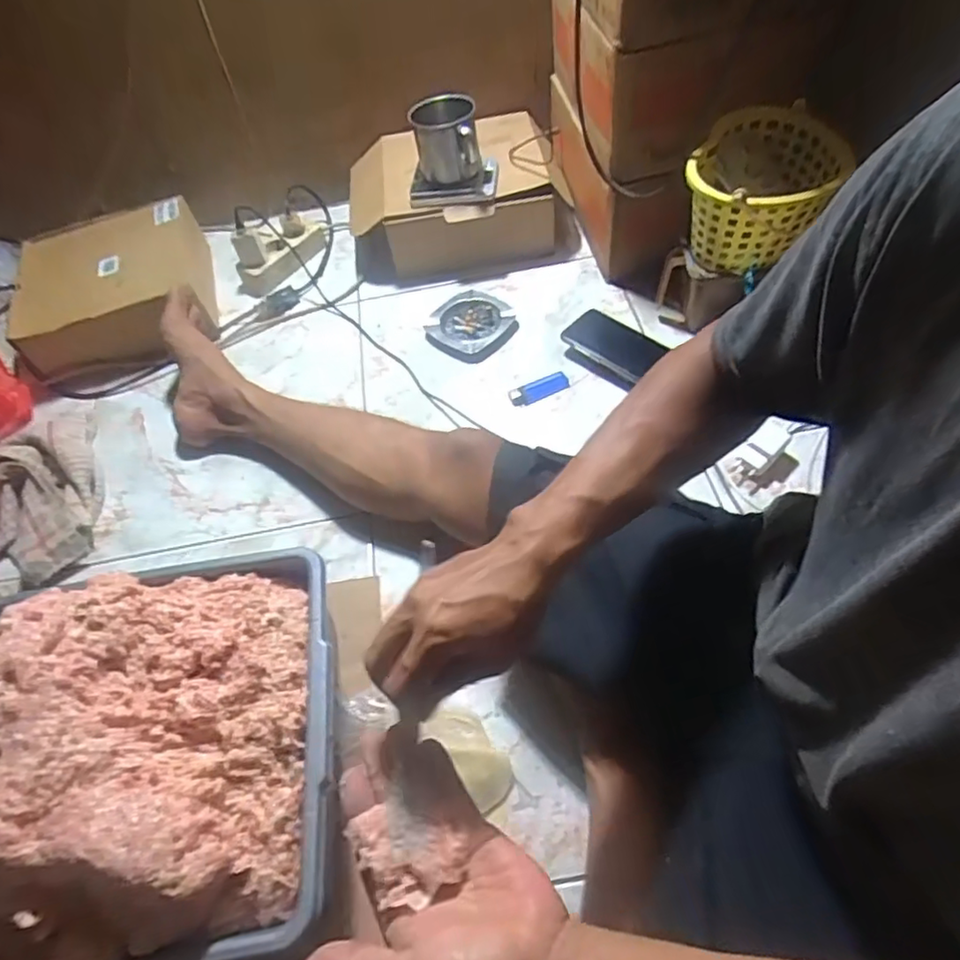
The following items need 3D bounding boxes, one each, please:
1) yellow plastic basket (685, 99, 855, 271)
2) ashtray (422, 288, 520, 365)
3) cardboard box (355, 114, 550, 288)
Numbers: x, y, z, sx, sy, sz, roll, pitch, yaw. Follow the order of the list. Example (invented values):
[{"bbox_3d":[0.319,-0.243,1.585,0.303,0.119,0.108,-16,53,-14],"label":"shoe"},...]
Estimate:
[{"bbox_3d":[0.338,-0.343,0.752,0.164,0.118,0.191,31,65,25],"label":"yellow plastic basket"},{"bbox_3d":[-0.011,-0.233,0.919,0.124,0.018,0.124,35,67,27],"label":"ashtray"},{"bbox_3d":[-0.054,-0.477,1.035,0.329,0.117,0.255,-8,55,2],"label":"cardboard box"}]

